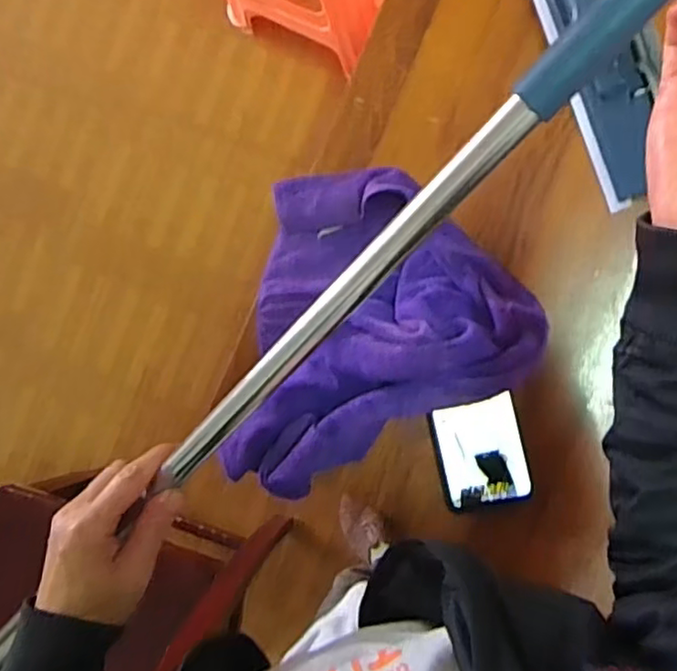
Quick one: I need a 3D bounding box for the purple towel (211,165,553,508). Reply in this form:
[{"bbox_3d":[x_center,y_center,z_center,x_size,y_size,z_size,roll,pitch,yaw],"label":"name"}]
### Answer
[{"bbox_3d":[0.002,-0.020,0.600,0.319,0.049,0.263,-29,83,7],"label":"purple towel"}]

